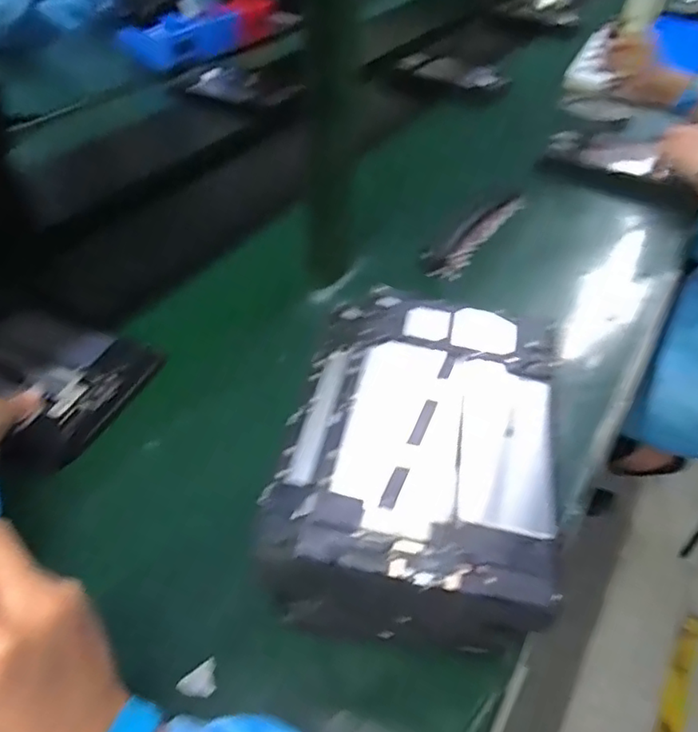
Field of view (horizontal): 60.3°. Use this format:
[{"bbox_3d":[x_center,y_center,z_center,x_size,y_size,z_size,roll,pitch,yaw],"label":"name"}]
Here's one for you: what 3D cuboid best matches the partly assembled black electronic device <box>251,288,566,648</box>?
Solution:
[{"bbox_3d":[0.047,0.075,0.447,0.176,0.129,0.225,10,44,8],"label":"partly assembled black electronic device"}]

